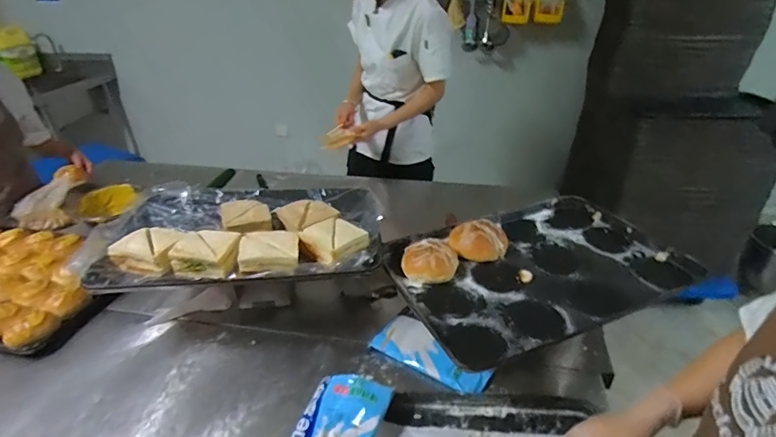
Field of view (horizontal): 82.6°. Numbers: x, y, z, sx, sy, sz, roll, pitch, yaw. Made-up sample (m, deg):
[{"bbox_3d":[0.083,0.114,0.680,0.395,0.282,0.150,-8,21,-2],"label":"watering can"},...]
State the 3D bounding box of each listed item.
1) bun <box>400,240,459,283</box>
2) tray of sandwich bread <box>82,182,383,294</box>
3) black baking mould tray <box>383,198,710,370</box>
[{"bbox_3d":[0.089,0.084,0.947,0.119,0.050,0.112,2,30,6],"label":"bun"},{"bbox_3d":[-0.341,0.018,1.050,0.643,0.063,0.411,-3,30,-3],"label":"tray of sandwich bread"},{"bbox_3d":[0.322,0.102,0.968,0.606,0.040,0.405,-15,33,-23],"label":"black baking mould tray"}]

